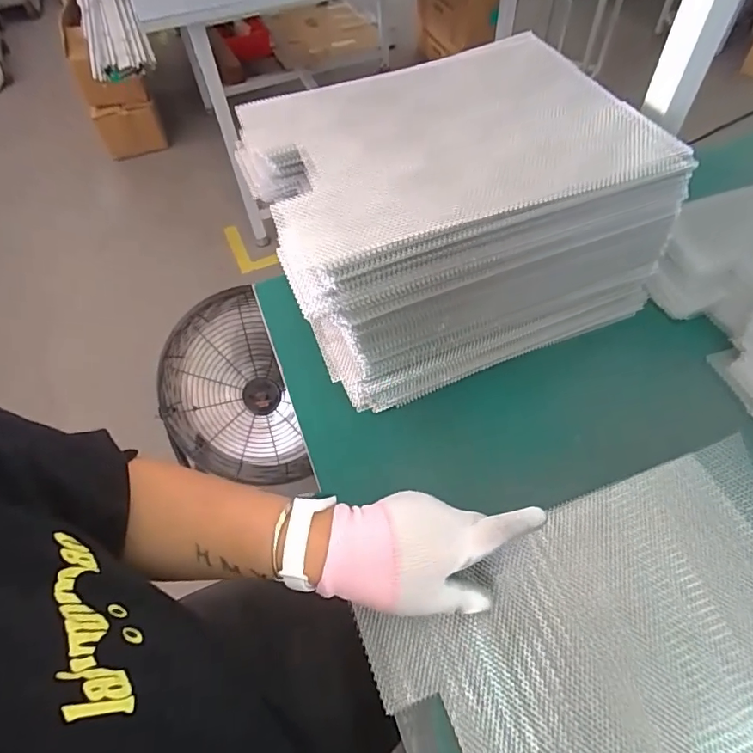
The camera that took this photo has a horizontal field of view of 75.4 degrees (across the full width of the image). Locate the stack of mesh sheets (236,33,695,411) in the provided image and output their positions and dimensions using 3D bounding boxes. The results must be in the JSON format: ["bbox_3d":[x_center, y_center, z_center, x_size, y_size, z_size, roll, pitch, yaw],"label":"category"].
[{"bbox_3d":[0.070,-0.169,0.516,0.350,0.186,0.271,-21,56,-10],"label":"stack of mesh sheets"}]

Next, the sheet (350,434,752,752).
[{"bbox_3d":[0.181,0.214,0.341,0.332,0.028,0.244,-21,58,-6],"label":"sheet"}]

